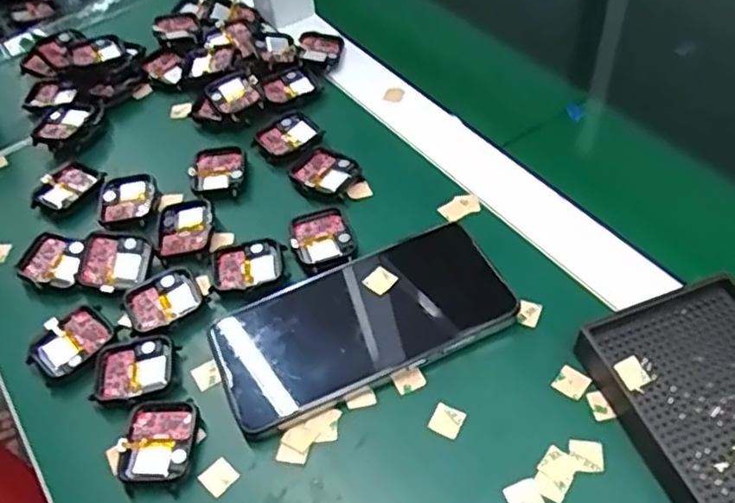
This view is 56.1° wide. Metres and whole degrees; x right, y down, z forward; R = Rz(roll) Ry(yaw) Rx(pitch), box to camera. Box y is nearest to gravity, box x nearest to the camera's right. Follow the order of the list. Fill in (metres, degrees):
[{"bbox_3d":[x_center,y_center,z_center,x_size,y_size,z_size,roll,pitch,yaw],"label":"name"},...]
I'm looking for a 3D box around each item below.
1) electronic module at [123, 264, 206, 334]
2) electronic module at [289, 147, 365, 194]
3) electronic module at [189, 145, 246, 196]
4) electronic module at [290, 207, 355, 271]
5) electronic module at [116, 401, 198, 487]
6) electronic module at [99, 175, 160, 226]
[{"bbox_3d":[-0.122,0.029,0.413,0.044,0.006,0.039,-32,54,-19],"label":"electronic module"},{"bbox_3d":[-0.028,-0.052,0.469,0.042,0.007,0.039,35,61,29],"label":"electronic module"},{"bbox_3d":[-0.104,-0.056,0.478,0.036,0.010,0.041,-7,50,0],"label":"electronic module"},{"bbox_3d":[-0.028,-0.007,0.430,0.037,0.005,0.048,-20,51,-11],"label":"electronic module"},{"bbox_3d":[-0.108,0.099,0.355,0.037,0.011,0.042,-3,50,3],"label":"electronic module"},{"bbox_3d":[-0.163,-0.038,0.470,0.038,0.006,0.041,-14,50,-6],"label":"electronic module"}]

